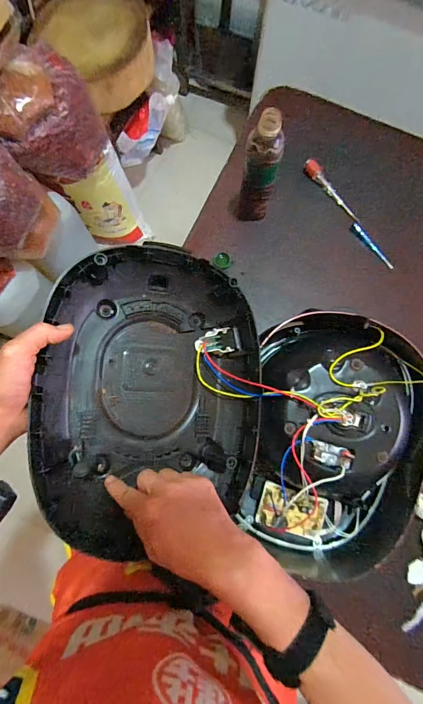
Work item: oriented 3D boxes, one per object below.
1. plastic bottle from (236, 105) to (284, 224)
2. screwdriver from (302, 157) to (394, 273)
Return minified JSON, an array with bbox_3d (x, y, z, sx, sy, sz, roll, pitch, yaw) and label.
[{"bbox_3d":[0.083,-0.300,0.600,0.060,0.199,0.057,5,79,0],"label":"plastic bottle"},{"bbox_3d":[0.271,-0.274,0.697,0.023,0.020,0.268,-34,82,-7],"label":"screwdriver"}]

